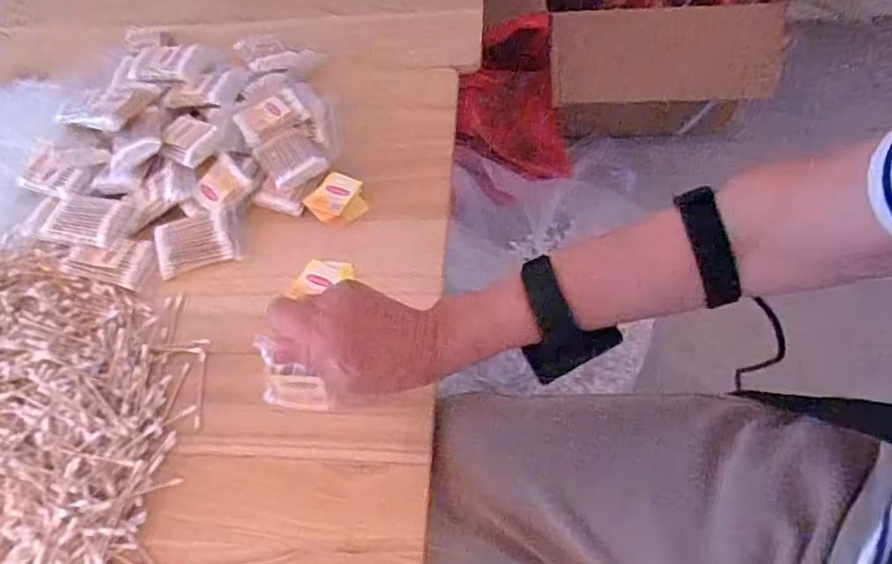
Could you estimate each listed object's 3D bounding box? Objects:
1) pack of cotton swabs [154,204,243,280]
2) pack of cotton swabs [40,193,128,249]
[{"bbox_3d":[-0.252,-0.041,0.596,0.081,0.015,0.056,-18,83,-7],"label":"pack of cotton swabs"},{"bbox_3d":[-0.373,-0.065,0.604,0.080,0.013,0.054,7,59,9],"label":"pack of cotton swabs"}]

